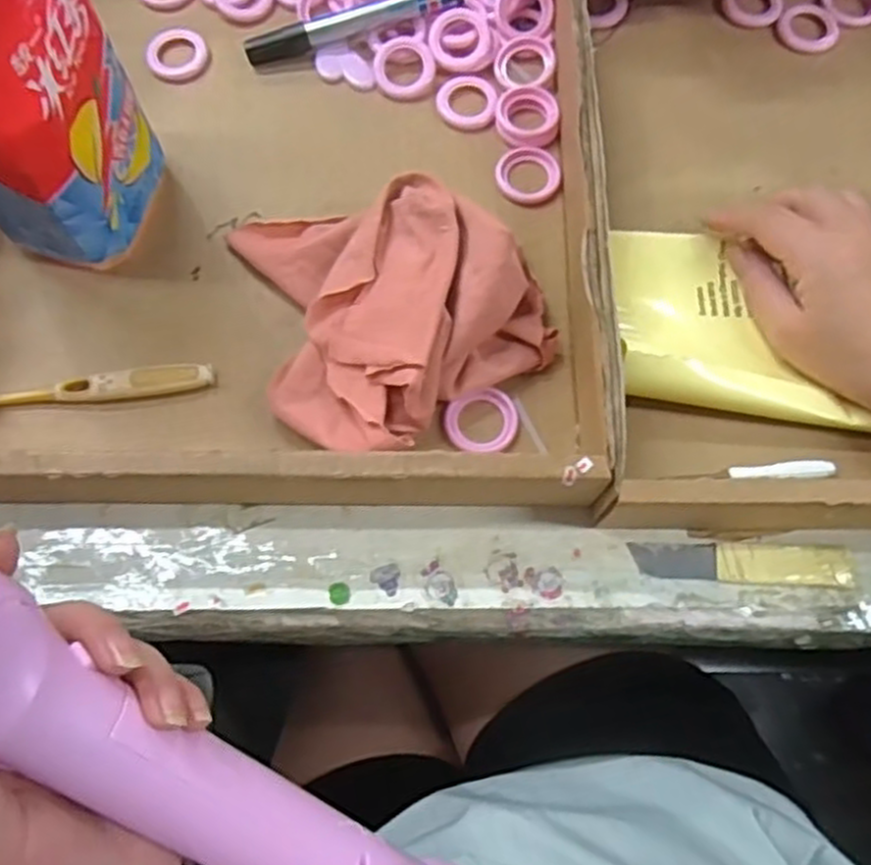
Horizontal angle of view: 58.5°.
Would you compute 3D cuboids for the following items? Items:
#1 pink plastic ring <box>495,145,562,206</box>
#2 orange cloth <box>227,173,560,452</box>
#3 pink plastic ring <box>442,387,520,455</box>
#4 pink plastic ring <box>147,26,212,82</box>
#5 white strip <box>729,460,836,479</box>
[{"bbox_3d":[0.055,-0.150,0.454,0.036,0.006,0.039,0,72,0],"label":"pink plastic ring"},{"bbox_3d":[-0.029,-0.073,0.402,0.142,0.056,0.153,-32,75,-10],"label":"orange cloth"},{"bbox_3d":[0.024,-0.006,0.398,0.038,0.010,0.033,-15,73,-5],"label":"pink plastic ring"},{"bbox_3d":[-0.160,-0.236,0.484,0.038,0.004,0.041,0,72,0],"label":"pink plastic ring"},{"bbox_3d":[0.176,0.019,0.394,0.049,0.008,0.010,2,72,1],"label":"white strip"}]

